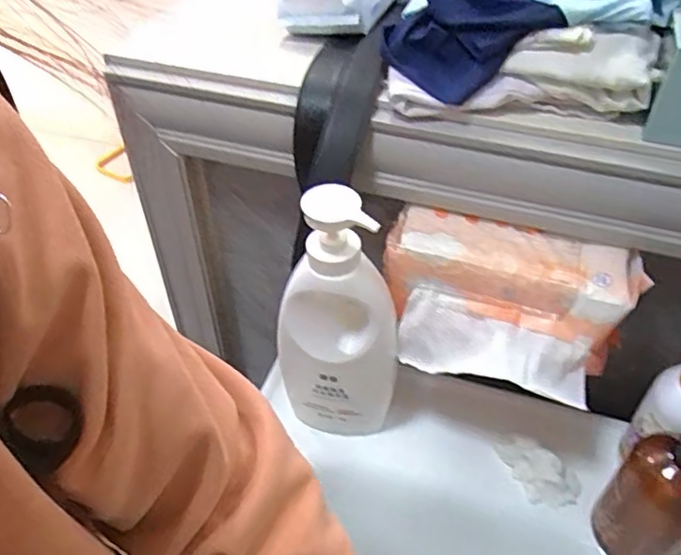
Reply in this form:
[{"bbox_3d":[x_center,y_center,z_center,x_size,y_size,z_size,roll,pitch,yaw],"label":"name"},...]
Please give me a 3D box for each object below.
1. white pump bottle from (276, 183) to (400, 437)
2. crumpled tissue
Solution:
[{"bbox_3d":[-0.002,0.044,0.559,0.114,0.268,0.056,4,44,5],"label":"white pump bottle"},{"bbox_3d":[0.195,0.193,0.596,0.085,0.034,0.044,23,49,22],"label":"crumpled tissue"}]

